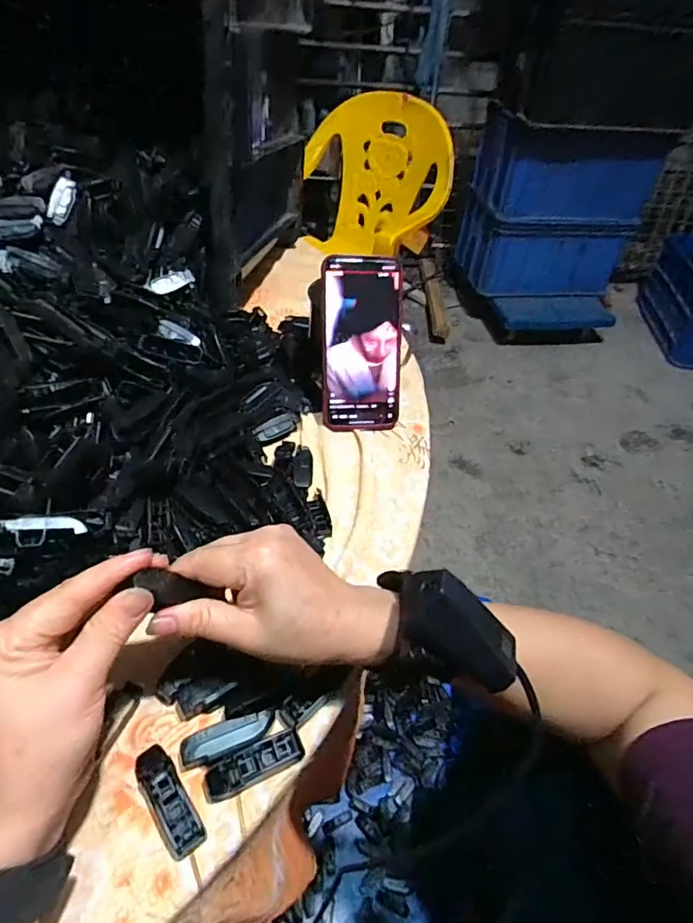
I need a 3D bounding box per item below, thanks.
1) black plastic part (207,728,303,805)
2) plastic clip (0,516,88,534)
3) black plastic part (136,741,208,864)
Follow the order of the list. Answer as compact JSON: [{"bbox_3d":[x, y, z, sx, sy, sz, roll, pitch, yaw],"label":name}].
[{"bbox_3d":[-0.053,0.177,0.299,0.057,0.011,0.019,-18,52,-20],"label":"black plastic part"},{"bbox_3d":[-0.197,0.041,0.329,0.052,0.007,0.011,4,46,-23],"label":"plastic clip"},{"bbox_3d":[-0.099,0.188,0.285,0.019,0.012,0.056,-28,56,-27],"label":"black plastic part"}]

